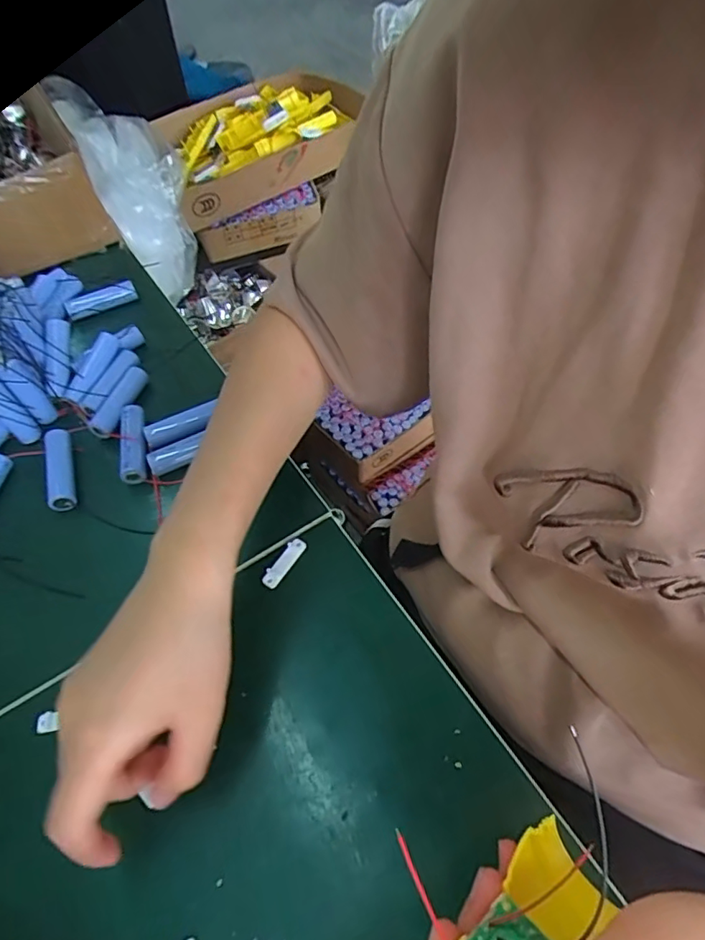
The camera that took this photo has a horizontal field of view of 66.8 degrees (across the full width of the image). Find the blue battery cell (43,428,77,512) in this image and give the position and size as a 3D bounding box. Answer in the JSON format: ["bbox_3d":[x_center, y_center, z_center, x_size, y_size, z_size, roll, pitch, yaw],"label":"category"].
[{"bbox_3d":[-0.219,0.000,0.399,0.020,0.017,0.068,-20,56,-10],"label":"blue battery cell"}]

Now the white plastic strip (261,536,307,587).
[{"bbox_3d":[-0.044,0.061,0.353,0.011,0.007,0.037,26,61,21],"label":"white plastic strip"}]

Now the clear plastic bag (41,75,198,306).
[{"bbox_3d":[-0.313,-0.410,0.775,0.120,0.303,0.108,-37,25,-25],"label":"clear plastic bag"}]

